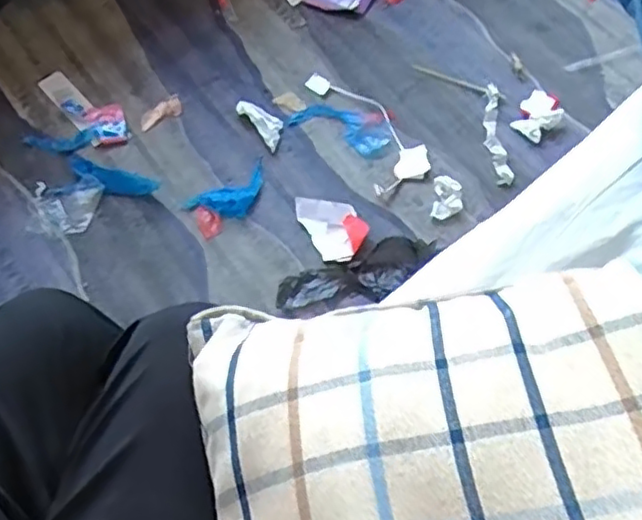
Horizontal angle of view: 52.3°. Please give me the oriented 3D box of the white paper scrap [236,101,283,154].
[{"bbox_3d":[-0.101,-0.244,1.148,0.051,0.014,0.104,-42,90,-20],"label":"white paper scrap"}]

